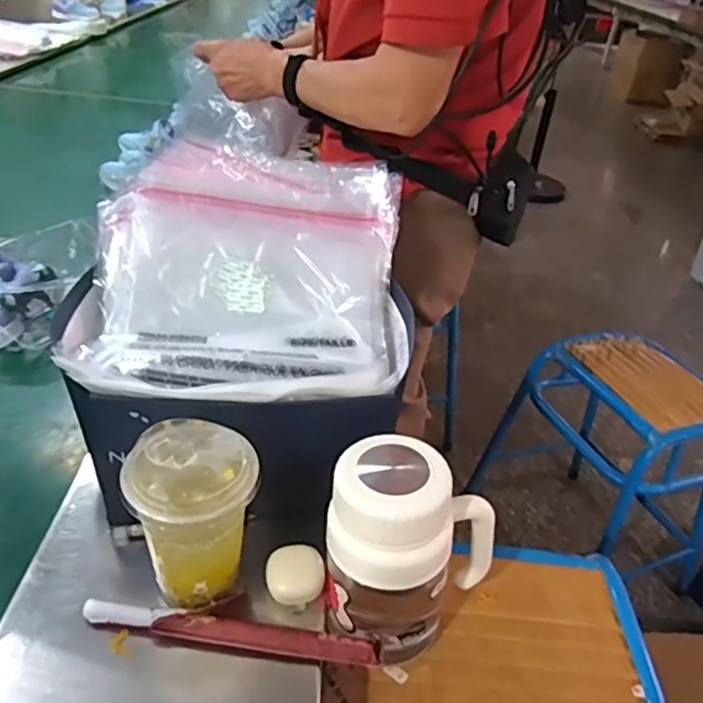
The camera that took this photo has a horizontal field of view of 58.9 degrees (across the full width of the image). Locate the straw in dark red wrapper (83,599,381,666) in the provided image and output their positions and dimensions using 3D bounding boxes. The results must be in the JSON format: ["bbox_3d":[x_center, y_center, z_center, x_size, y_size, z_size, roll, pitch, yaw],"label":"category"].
[{"bbox_3d":[-0.090,0.211,0.467,0.221,0.015,0.023,8,34,2],"label":"straw in dark red wrapper"}]

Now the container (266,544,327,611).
[{"bbox_3d":[-0.046,0.186,0.514,0.048,0.027,0.048,-14,64,-19],"label":"container"}]

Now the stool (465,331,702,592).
[{"bbox_3d":[0.529,0.223,1.349,0.342,0.477,0.469,-8,37,-21],"label":"stool"}]

